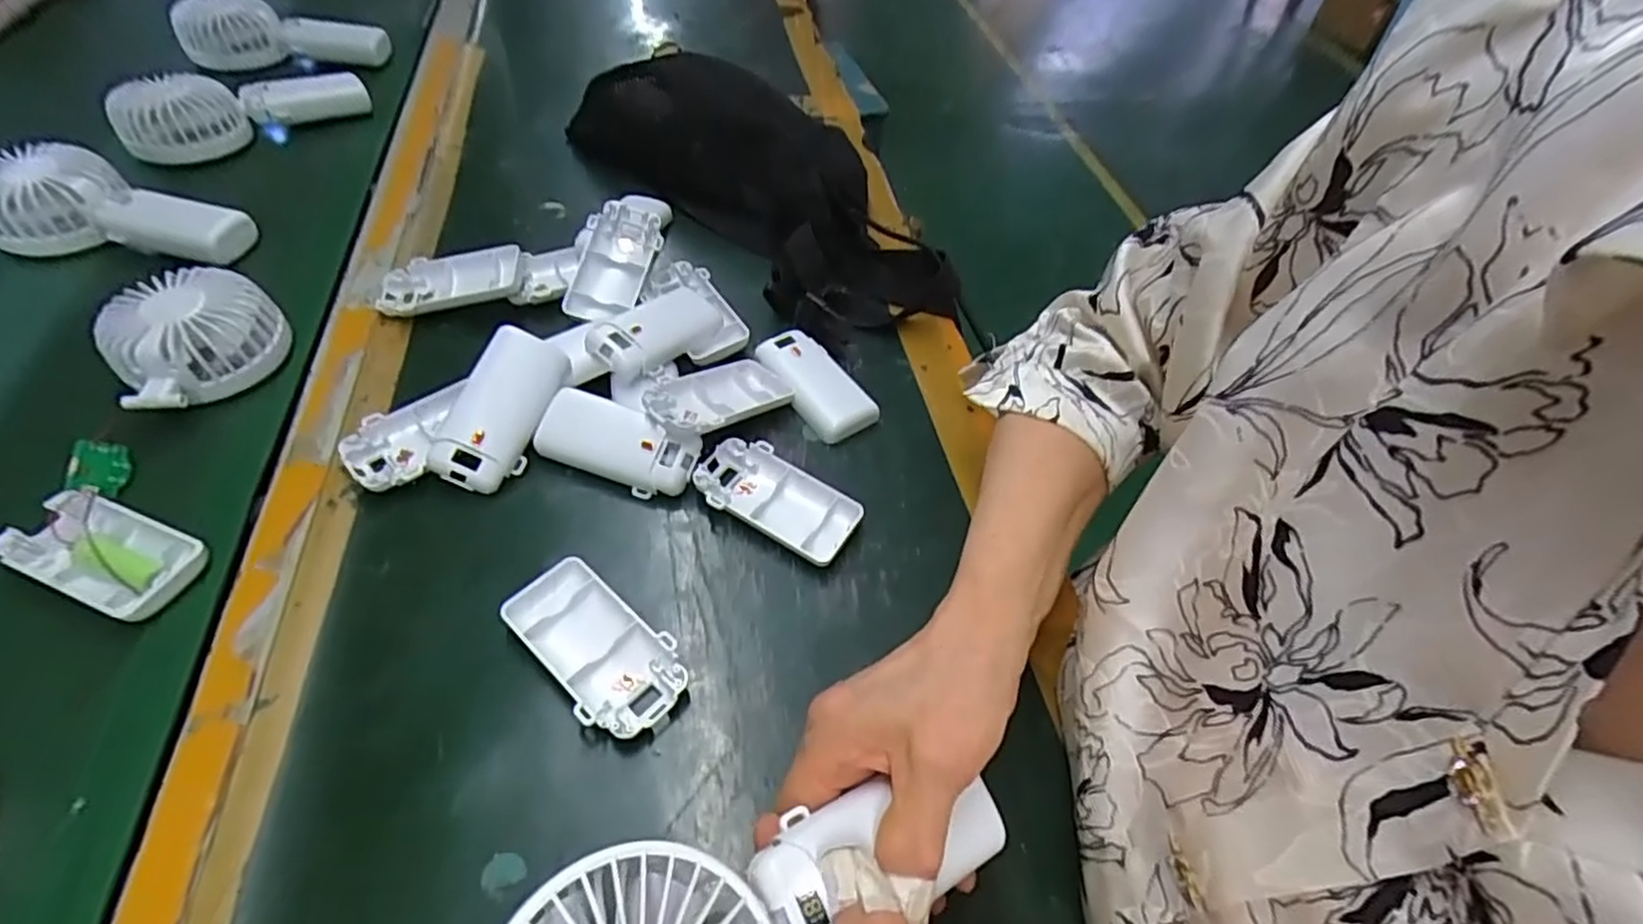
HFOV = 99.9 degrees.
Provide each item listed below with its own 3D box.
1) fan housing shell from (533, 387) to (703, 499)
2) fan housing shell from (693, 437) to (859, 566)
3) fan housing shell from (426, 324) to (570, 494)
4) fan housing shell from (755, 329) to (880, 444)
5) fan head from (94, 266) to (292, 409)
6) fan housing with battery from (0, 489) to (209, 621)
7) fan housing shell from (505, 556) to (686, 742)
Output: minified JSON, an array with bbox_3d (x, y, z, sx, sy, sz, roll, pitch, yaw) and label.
[{"bbox_3d":[-0.118,-0.011,0.402,0.092,0.027,0.039,19,53,11],"label":"fan housing shell"},{"bbox_3d":[-0.026,0.022,0.398,0.095,0.017,0.050,25,55,15],"label":"fan housing shell"},{"bbox_3d":[-0.182,-0.029,0.394,0.038,0.028,0.093,17,70,9],"label":"fan housing shell"},{"bbox_3d":[-0.005,-0.055,0.461,0.042,0.011,0.094,-27,59,-22],"label":"fan housing shell"},{"bbox_3d":[-0.380,-0.079,0.419,0.084,0.039,0.088,-29,60,-24],"label":"fan head"},{"bbox_3d":[-0.361,0.047,0.349,0.094,0.016,0.044,20,53,11],"label":"fan housing with battery"},{"bbox_3d":[-0.109,0.090,0.335,0.094,0.016,0.049,34,57,20],"label":"fan housing shell"}]

